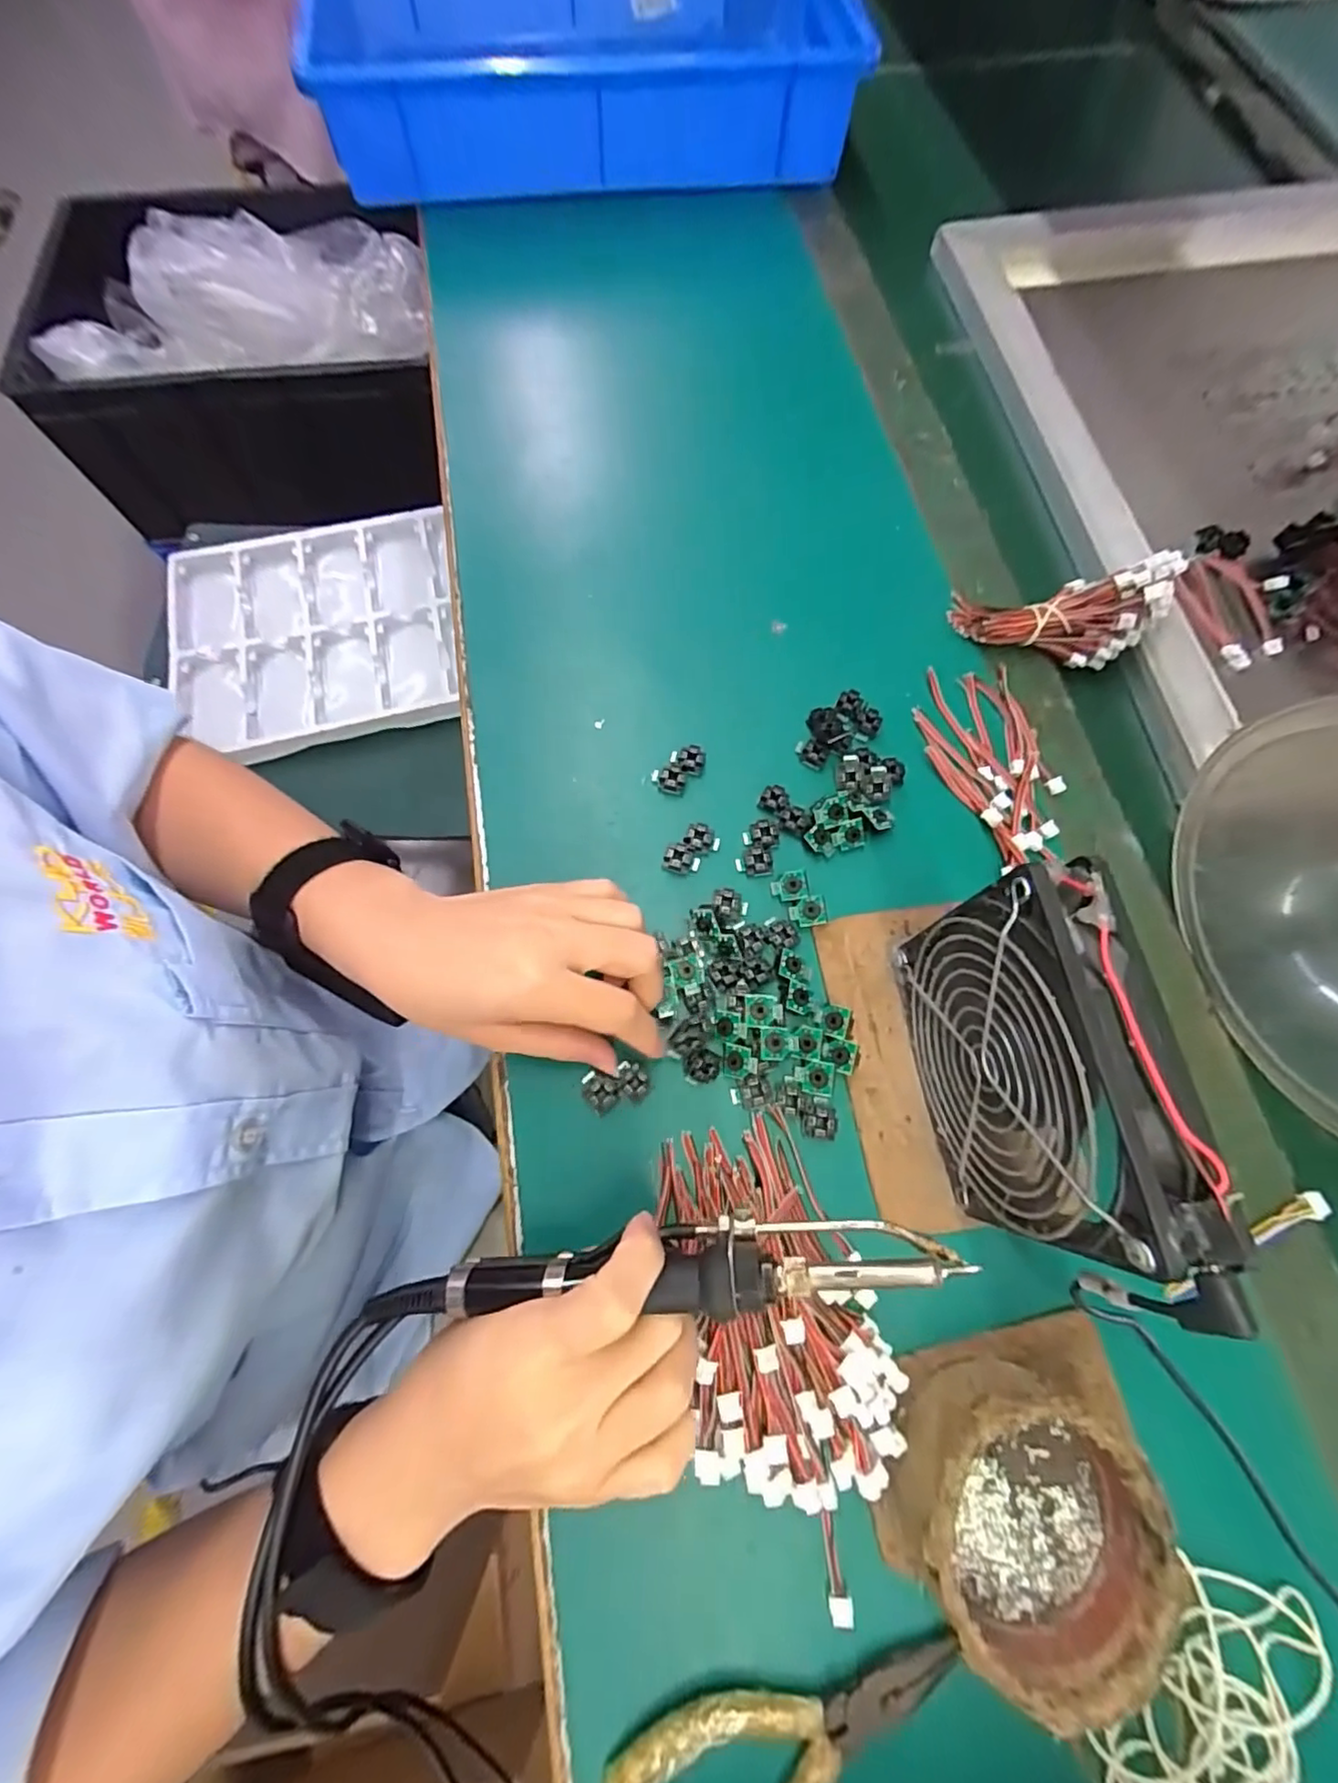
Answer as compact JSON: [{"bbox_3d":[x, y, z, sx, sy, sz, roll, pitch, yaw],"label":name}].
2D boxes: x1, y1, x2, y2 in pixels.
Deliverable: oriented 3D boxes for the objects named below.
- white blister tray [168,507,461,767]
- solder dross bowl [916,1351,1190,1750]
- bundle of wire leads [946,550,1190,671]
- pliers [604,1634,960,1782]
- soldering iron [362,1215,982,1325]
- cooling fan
[{"bbox_3d":[-0.387,-0.274,0.692,0.295,0.057,0.286,-12,71,-4],"label":"white blister tray"},{"bbox_3d":[0.127,0.222,0.223,0.079,0.041,0.085,0,71,0],"label":"solder dross bowl"},{"bbox_3d":[0.228,-0.159,0.363,0.120,0.040,0.045,-2,70,15],"label":"bundle of wire leads"},{"bbox_3d":[0.044,0.296,0.210,0.123,0.007,0.047,-16,72,-6],"label":"pliers"},{"bbox_3d":[-0.008,0.136,0.222,0.205,0.017,0.024,-8,71,7],"label":"soldering iron"},{"bbox_3d":[0.129,0.065,0.235,0.029,0.125,0.116,-4,71,-2],"label":"cooling fan"}]

